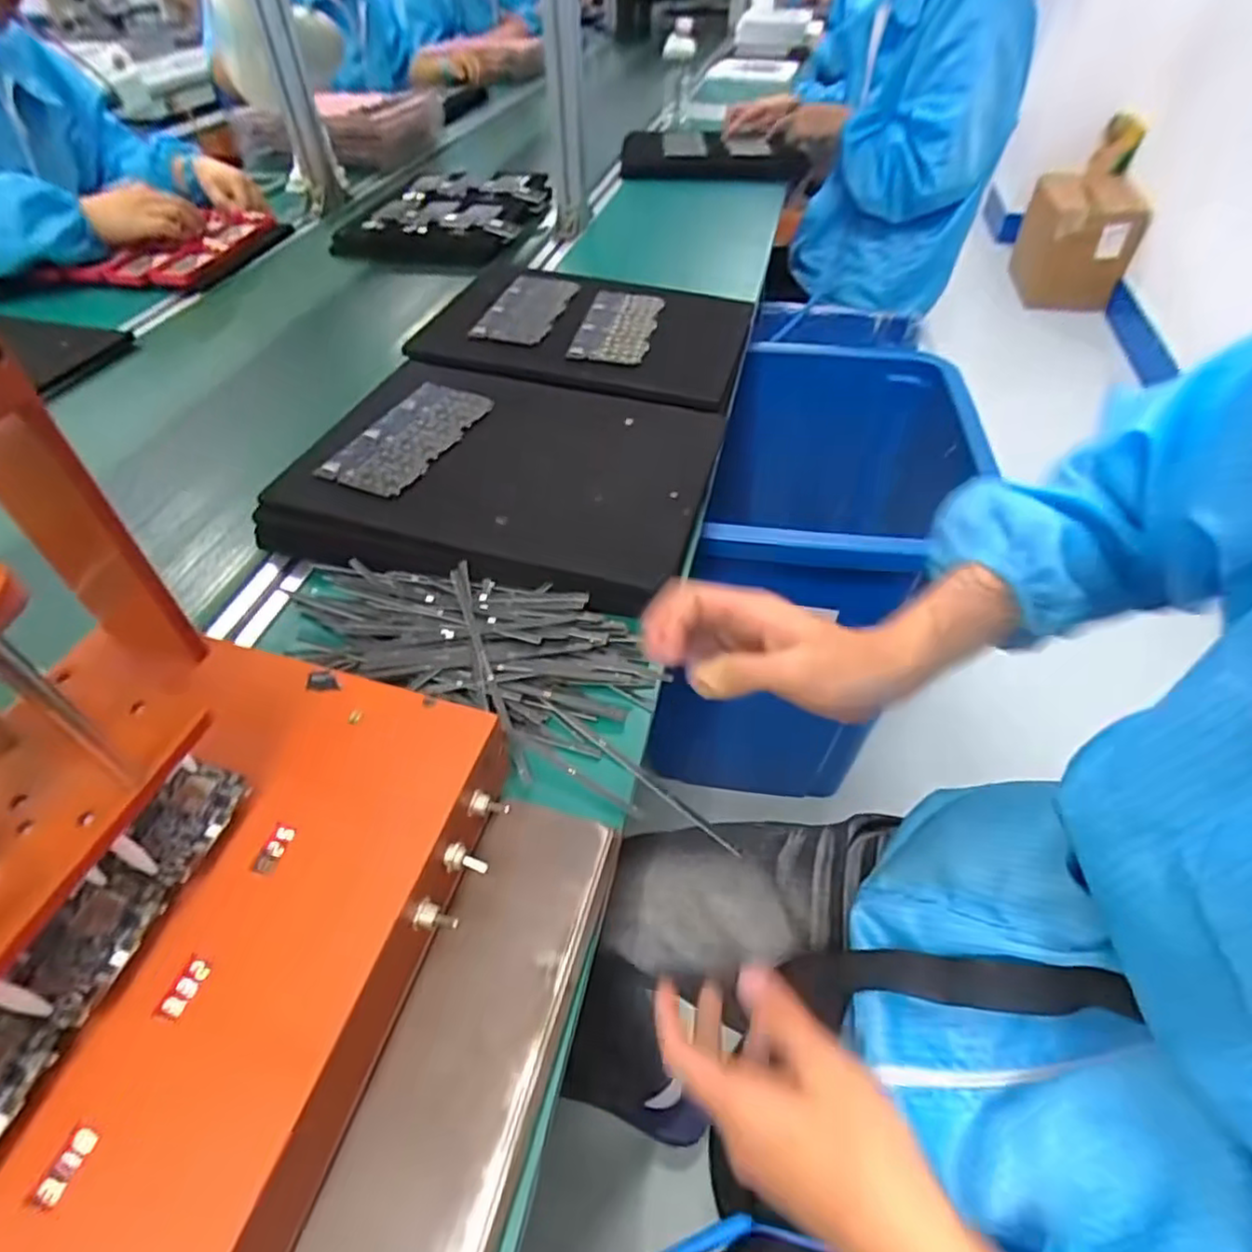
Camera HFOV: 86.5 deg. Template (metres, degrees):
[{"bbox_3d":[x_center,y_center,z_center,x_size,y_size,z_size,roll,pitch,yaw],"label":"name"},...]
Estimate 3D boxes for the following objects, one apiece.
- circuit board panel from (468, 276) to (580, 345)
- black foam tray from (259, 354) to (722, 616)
[{"bbox_3d":[-0.108,-0.350,0.726,0.074,0.011,0.148,15,55,6],"label":"circuit board panel"},{"bbox_3d":[-0.098,-0.132,0.559,0.316,0.047,0.242,11,48,11],"label":"black foam tray"}]

